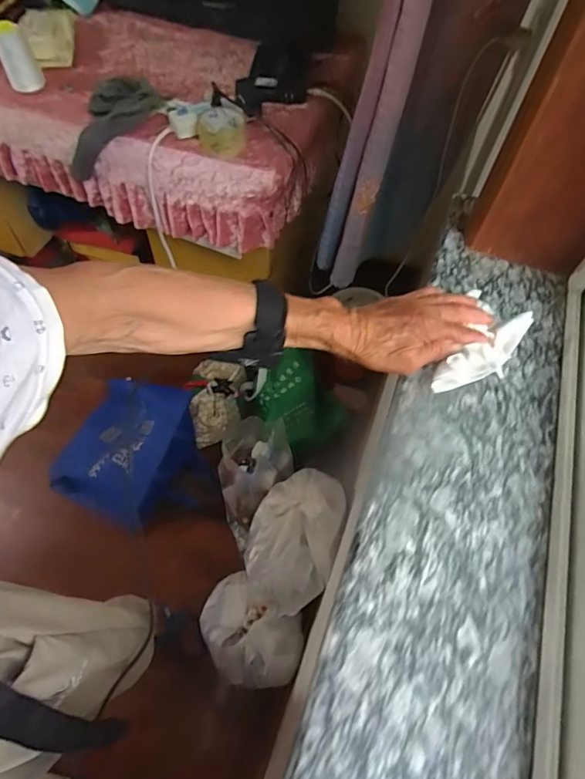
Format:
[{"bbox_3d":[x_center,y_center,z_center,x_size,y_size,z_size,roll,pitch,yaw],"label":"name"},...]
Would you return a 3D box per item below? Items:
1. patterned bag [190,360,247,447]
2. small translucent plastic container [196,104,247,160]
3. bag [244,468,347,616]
[{"bbox_3d":[-0.215,0.027,1.322,0.141,0.127,0.227,-1,60,-3],"label":"patterned bag"},{"bbox_3d":[-0.125,-0.460,0.817,0.081,0.040,0.092,-2,60,-4],"label":"small translucent plastic container"},{"bbox_3d":[0.004,0.317,1.011,0.187,0.112,0.306,15,60,6],"label":"bag"}]

